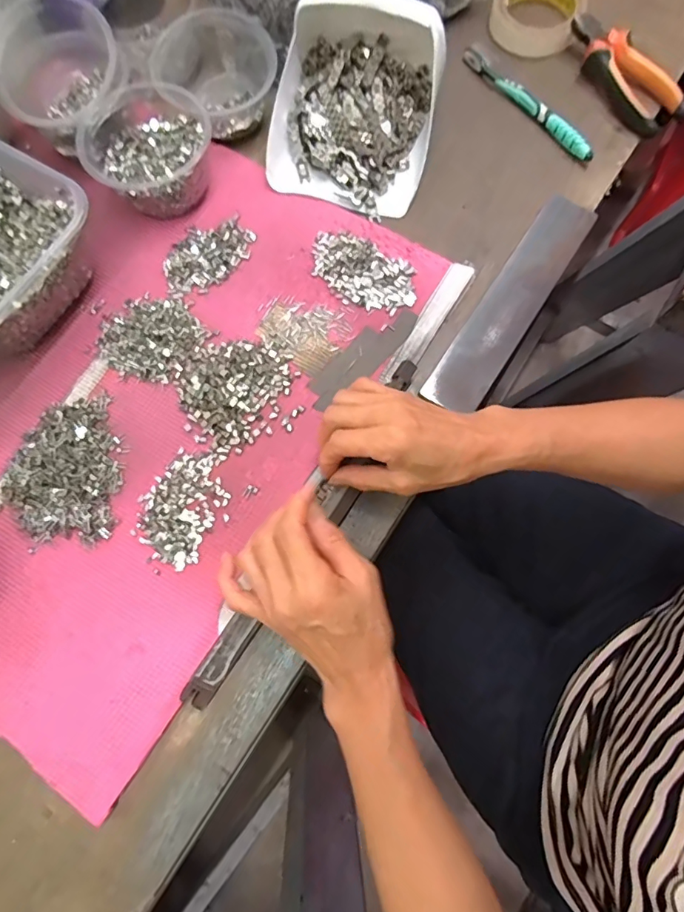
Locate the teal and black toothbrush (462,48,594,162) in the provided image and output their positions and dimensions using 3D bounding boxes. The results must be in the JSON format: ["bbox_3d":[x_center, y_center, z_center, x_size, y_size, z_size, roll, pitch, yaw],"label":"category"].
[{"bbox_3d":[0.191,-0.366,0.497,0.010,0.017,0.183,-36,76,-8],"label":"teal and black toothbrush"}]

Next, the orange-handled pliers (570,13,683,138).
[{"bbox_3d":[0.285,-0.395,0.495,0.051,0.032,0.151,-32,76,-7],"label":"orange-handled pliers"}]

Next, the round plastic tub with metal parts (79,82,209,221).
[{"bbox_3d":[-0.181,-0.287,0.455,0.113,0.059,0.115,-1,74,2],"label":"round plastic tub with metal parts"}]

